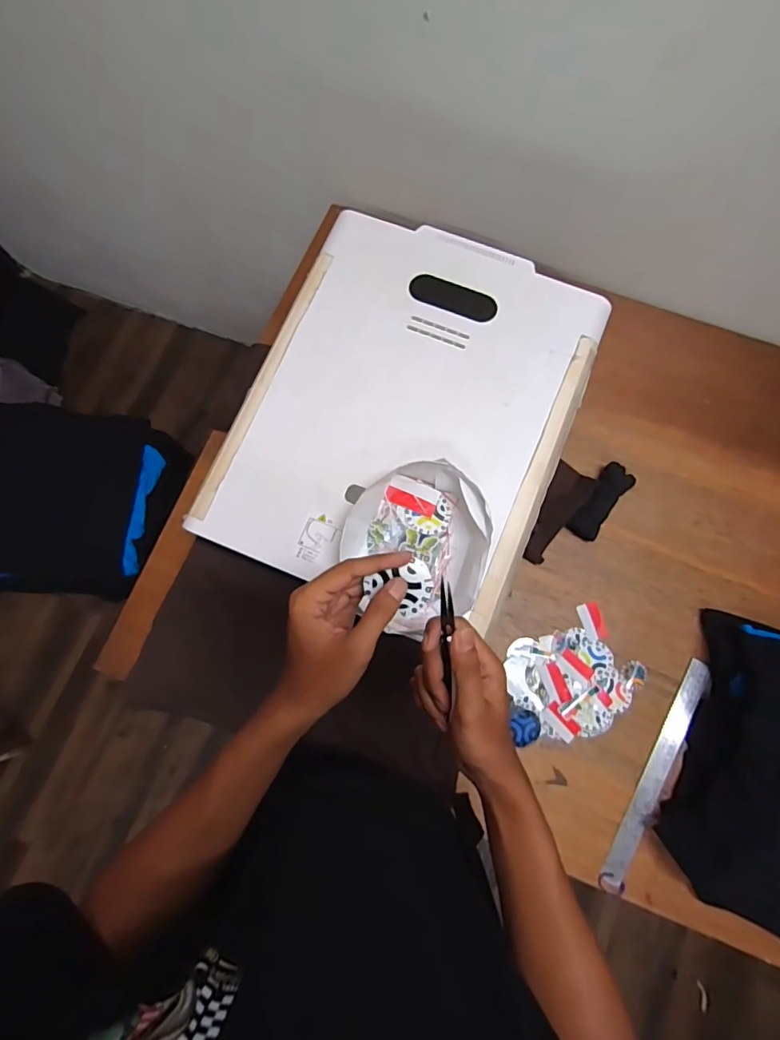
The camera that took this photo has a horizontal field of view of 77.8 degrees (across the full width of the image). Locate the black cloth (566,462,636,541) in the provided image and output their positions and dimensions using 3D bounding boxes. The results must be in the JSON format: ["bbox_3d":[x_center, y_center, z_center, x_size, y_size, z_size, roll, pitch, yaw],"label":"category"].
[{"bbox_3d":[0.326,-0.027,0.750,0.046,0.030,0.124,36,79,7],"label":"black cloth"}]

